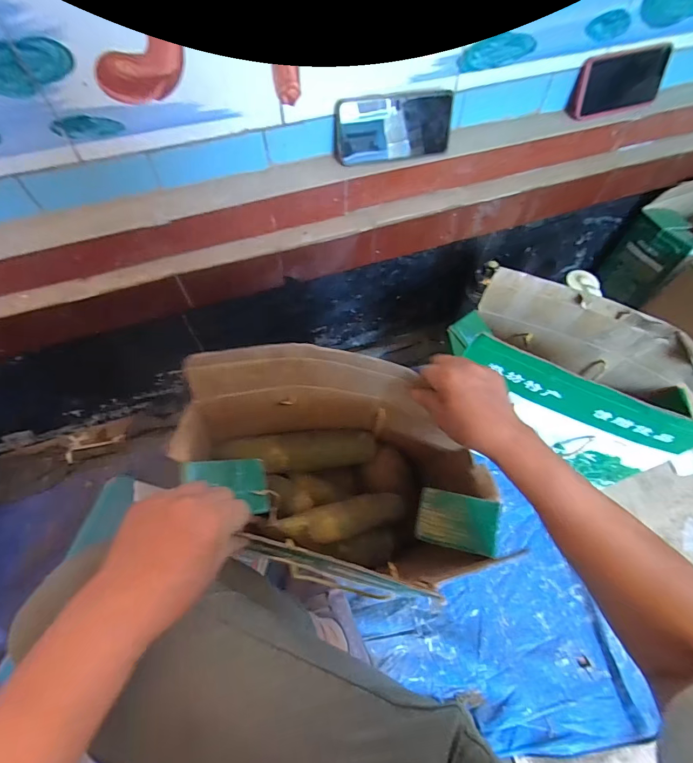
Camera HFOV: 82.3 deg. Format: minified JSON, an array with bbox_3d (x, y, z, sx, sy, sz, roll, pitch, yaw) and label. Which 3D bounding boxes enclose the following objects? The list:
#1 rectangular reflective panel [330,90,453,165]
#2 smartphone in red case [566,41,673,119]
[{"bbox_3d":[0.067,-0.348,0.545,0.165,0.078,0.014,-11,44,-7],"label":"rectangular reflective panel"},{"bbox_3d":[0.410,-0.449,0.593,0.147,0.078,0.012,-14,42,-3],"label":"smartphone in red case"}]

